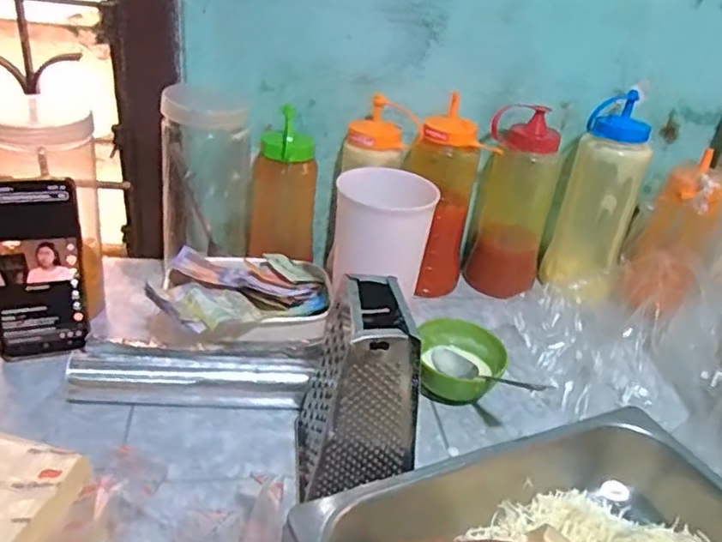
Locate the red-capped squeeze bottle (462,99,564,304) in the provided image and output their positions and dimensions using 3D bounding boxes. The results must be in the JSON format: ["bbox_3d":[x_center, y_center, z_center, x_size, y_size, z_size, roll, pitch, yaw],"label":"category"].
[{"bbox_3d":[0.189,-0.084,0.765,0.088,0.210,0.080,15,32,13],"label":"red-capped squeeze bottle"}]

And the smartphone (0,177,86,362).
[{"bbox_3d":[-0.288,0.000,0.557,0.073,0.164,0.014,-6,21,-26],"label":"smartphone"}]

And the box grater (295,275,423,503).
[{"bbox_3d":[-0.001,0.087,0.467,0.081,0.166,0.093,4,31,-5],"label":"box grater"}]

